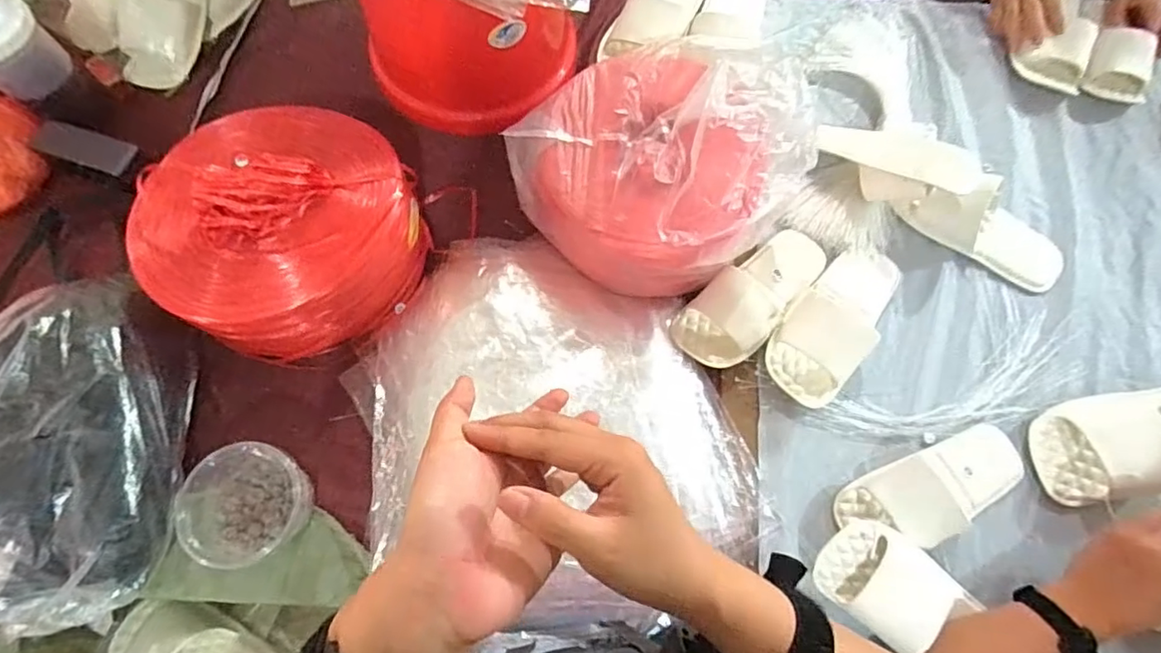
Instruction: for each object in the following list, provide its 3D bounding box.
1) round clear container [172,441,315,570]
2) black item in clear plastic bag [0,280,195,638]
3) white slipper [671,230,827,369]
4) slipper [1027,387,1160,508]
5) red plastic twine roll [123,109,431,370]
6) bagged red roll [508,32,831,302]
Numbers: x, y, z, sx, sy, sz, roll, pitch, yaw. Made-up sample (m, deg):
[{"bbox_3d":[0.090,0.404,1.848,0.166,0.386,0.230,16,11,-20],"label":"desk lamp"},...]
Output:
[{"bbox_3d":[-0.341,0.179,0.573,0.112,0.081,0.112,1,70,-2],"label":"round clear container"},{"bbox_3d":[-0.562,0.127,0.566,0.261,0.130,0.341,-5,71,-4],"label":"black item in clear plastic bag"},{"bbox_3d":[0.220,-0.043,0.695,0.228,0.052,0.096,-40,76,-15],"label":"white slipper"},{"bbox_3d":[0.658,0.130,0.643,0.249,0.060,0.108,-10,71,-6],"label":"slipper"},{"bbox_3d":[-0.327,-0.113,0.614,0.269,0.159,0.256,1,70,-2],"label":"red plastic twine roll"},{"bbox_3d":[0.100,-0.202,0.654,0.298,0.170,0.277,1,70,-2],"label":"bagged red roll"}]

